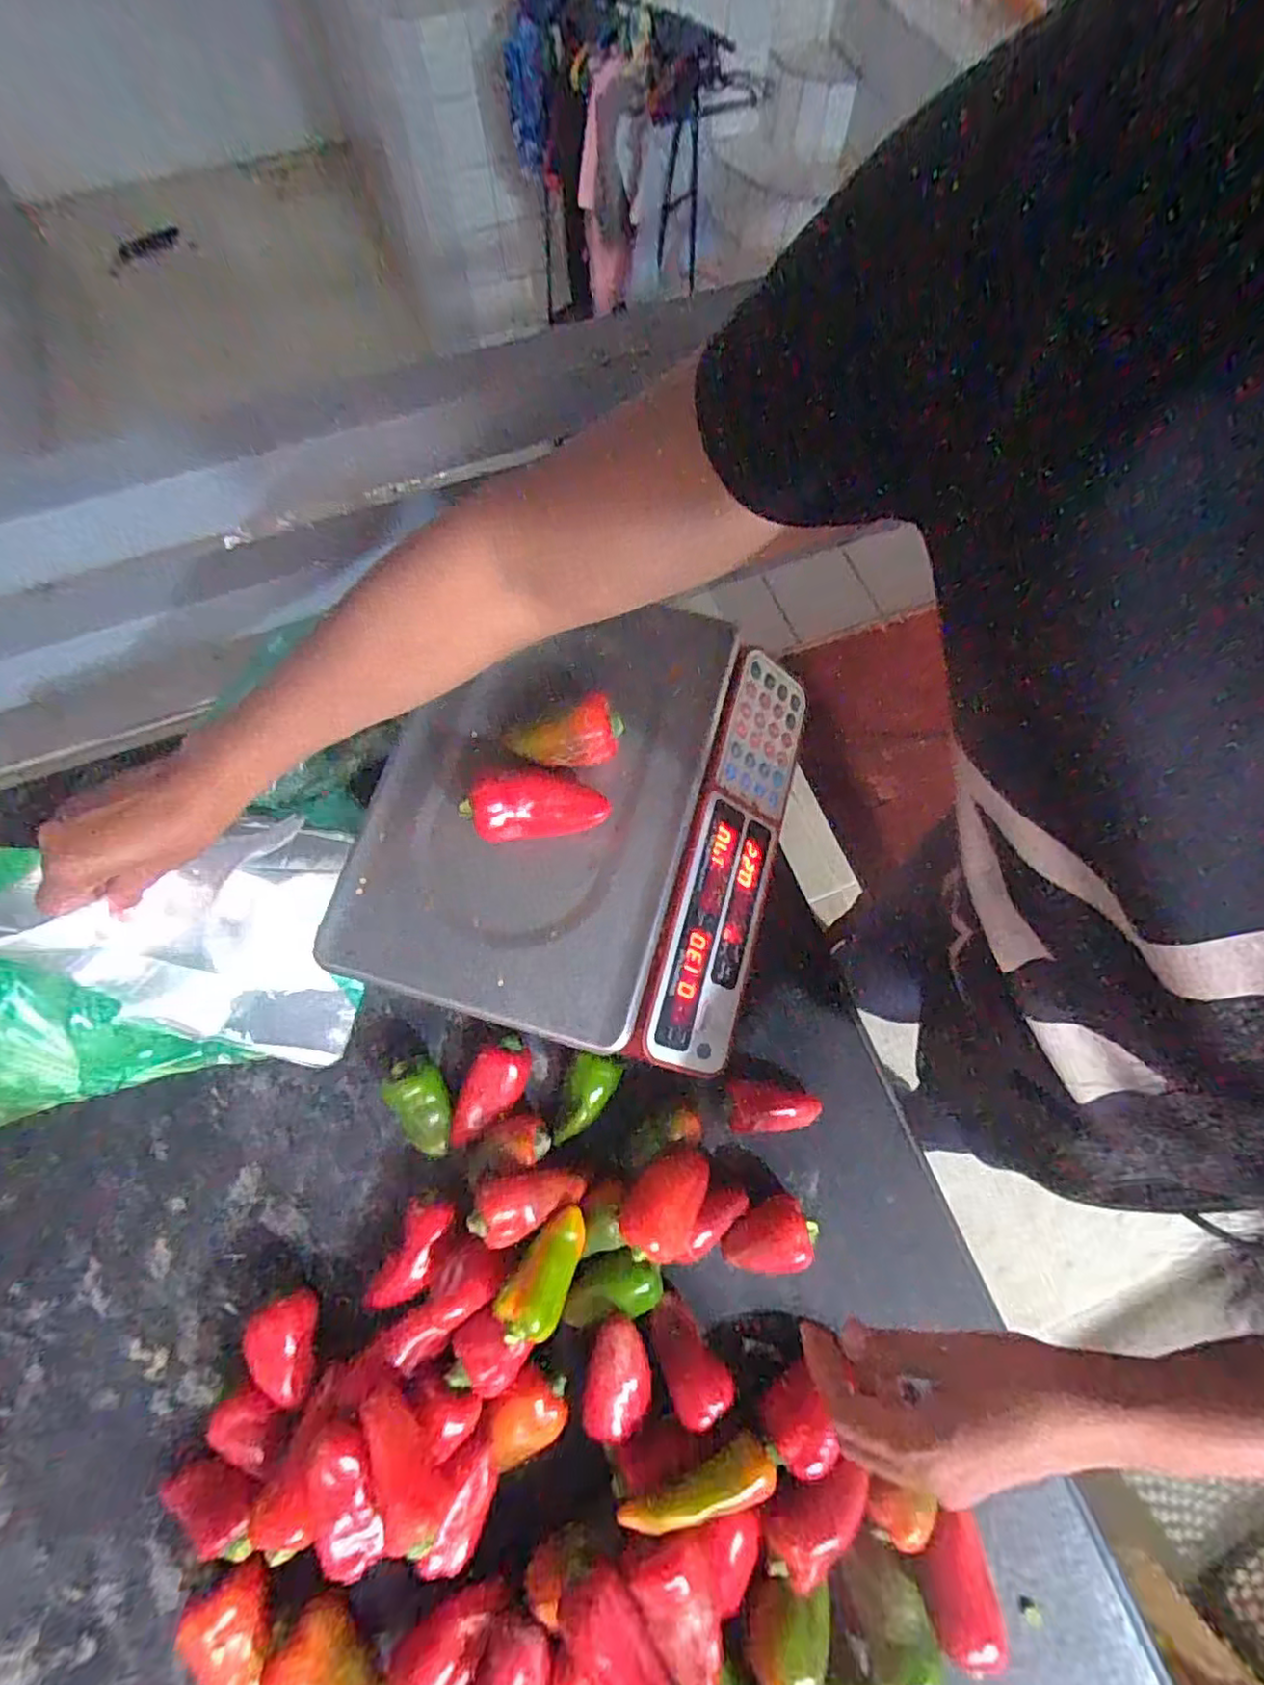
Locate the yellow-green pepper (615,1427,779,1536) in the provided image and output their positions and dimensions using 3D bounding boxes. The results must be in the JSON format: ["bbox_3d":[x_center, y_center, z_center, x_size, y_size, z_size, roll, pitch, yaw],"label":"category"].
[{"bbox_3d":[0.045,0.409,0.408,0.101,0.033,0.023,-17,73,-6],"label":"yellow-green pepper"}]

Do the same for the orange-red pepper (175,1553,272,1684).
[{"bbox_3d":[-0.248,0.495,0.404,0.051,0.034,0.079,-15,71,-6],"label":"orange-red pepper"}]

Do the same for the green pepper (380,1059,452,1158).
[{"bbox_3d":[-0.159,0.203,0.498,0.039,0.035,0.069,-32,74,-11],"label":"green pepper"}]

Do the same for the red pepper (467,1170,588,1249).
[{"bbox_3d":[-0.073,0.258,0.460,0.078,0.031,0.041,-5,72,-3],"label":"red pepper"}]

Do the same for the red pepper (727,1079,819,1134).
[{"bbox_3d":[0.110,0.206,0.510,0.068,0.025,0.037,-2,70,-1],"label":"red pepper"}]

